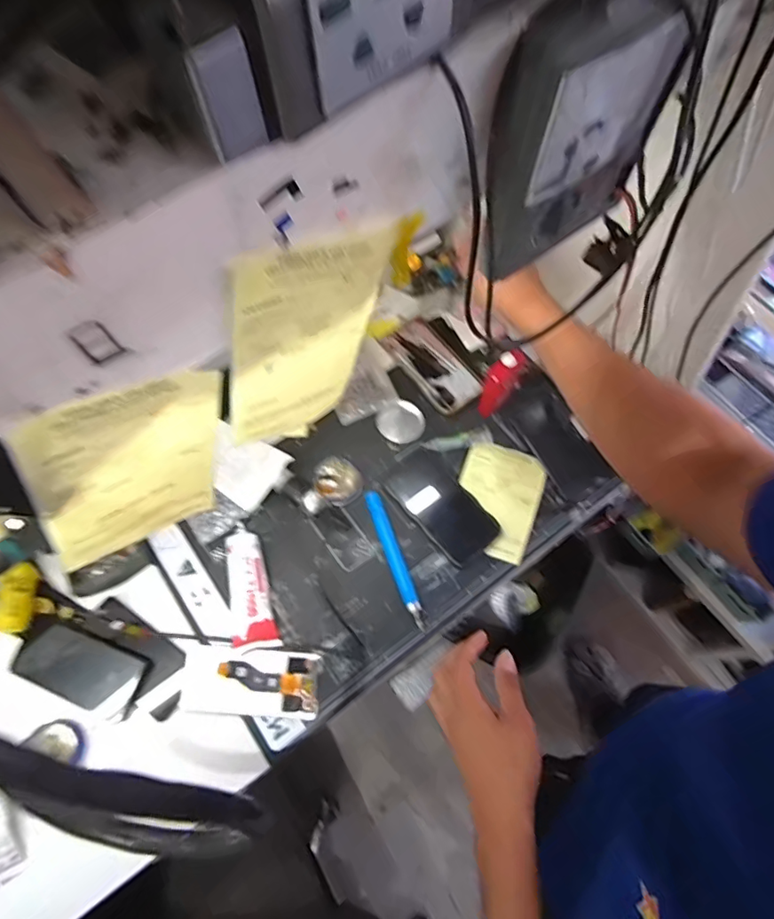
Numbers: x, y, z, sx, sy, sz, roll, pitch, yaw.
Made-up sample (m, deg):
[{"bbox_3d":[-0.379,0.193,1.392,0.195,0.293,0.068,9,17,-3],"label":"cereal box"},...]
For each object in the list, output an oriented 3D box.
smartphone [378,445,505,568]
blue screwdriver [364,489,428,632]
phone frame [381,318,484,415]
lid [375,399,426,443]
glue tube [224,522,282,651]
[{"bbox_3d":[0.070,0.058,0.697,0.080,0.013,0.163,-37,73,-13],"label":"smartphone"},{"bbox_3d":[0.010,0.125,0.670,0.021,0.015,0.185,-19,68,-7],"label":"blue screwdriver"},{"bbox_3d":[0.070,-0.142,0.777,0.081,0.017,0.164,-34,71,-12],"label":"phone frame"},{"bbox_3d":[0.021,-0.054,0.747,0.065,0.014,0.062,0,67,1],"label":"lid"},{"bbox_3d":[-0.173,0.157,0.649,0.053,0.034,0.149,-12,68,-4],"label":"glue tube"}]

